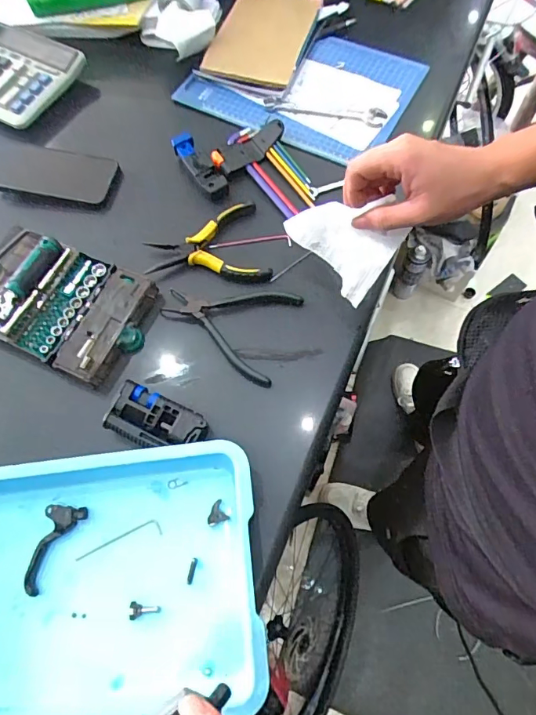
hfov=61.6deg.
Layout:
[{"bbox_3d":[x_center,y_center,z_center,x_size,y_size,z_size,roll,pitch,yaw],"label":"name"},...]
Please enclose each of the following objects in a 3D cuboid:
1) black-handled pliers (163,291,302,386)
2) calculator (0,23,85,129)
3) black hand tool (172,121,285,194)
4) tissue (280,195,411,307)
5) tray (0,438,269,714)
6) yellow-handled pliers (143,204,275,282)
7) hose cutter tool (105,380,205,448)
[{"bbox_3d":[-0.048,-0.044,0.516,0.147,0.011,0.112,21,72,8],"label":"black-handled pliers"},{"bbox_3d":[-0.379,-0.425,0.660,0.179,0.025,0.154,31,73,12],"label":"calculator"},{"bbox_3d":[-0.046,-0.283,0.596,0.136,0.017,0.090,-34,73,-11],"label":"black hand tool"},{"bbox_3d":[0.076,-0.129,0.461,0.053,0.090,0.123,-40,74,-13],"label":"tissue"},{"bbox_3d":[-0.170,0.205,0.412,0.314,0.047,0.219,-6,70,-1],"label":"tray"},{"bbox_3d":[-0.075,-0.133,0.545,0.137,0.011,0.107,-13,70,-4],"label":"yellow-handled pliers"},{"bbox_3d":[-0.114,0.068,0.468,0.099,0.026,0.052,22,72,9],"label":"hose cutter tool"}]

